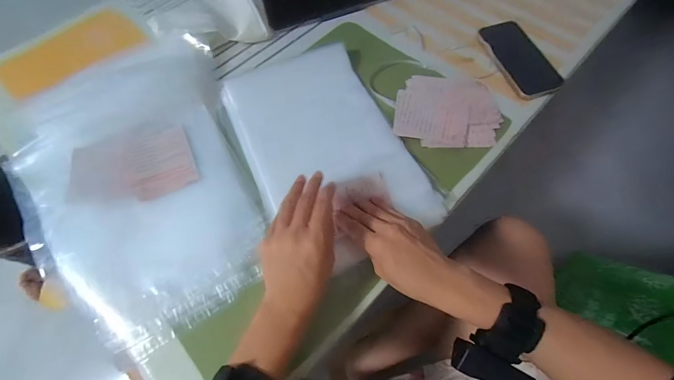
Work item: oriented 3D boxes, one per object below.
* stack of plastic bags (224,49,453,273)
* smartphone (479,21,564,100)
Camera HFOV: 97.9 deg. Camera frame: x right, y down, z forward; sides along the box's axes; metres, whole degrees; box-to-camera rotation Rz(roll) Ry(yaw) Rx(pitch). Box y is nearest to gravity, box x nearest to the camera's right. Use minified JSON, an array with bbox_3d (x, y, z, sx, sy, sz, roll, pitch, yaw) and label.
[{"bbox_3d":[-0.022,-0.065,0.431,0.208,0.028,0.339,-23,69,-9],"label":"stack of plastic bags"},{"bbox_3d":[0.296,-0.218,0.481,0.078,0.011,0.160,-17,68,-6],"label":"smartphone"}]

